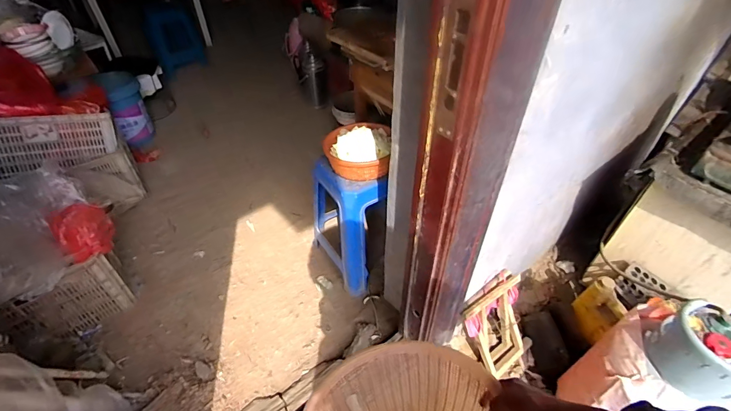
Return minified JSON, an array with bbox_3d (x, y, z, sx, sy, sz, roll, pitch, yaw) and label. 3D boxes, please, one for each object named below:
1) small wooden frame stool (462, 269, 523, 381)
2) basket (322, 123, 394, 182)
[{"bbox_3d":[0.479,0.442,1.335,0.266,0.366,0.074,-34,25,-25],"label":"small wooden frame stool"},{"bbox_3d":[-0.029,-0.205,1.316,0.236,0.089,0.241,4,45,4],"label":"basket"}]

